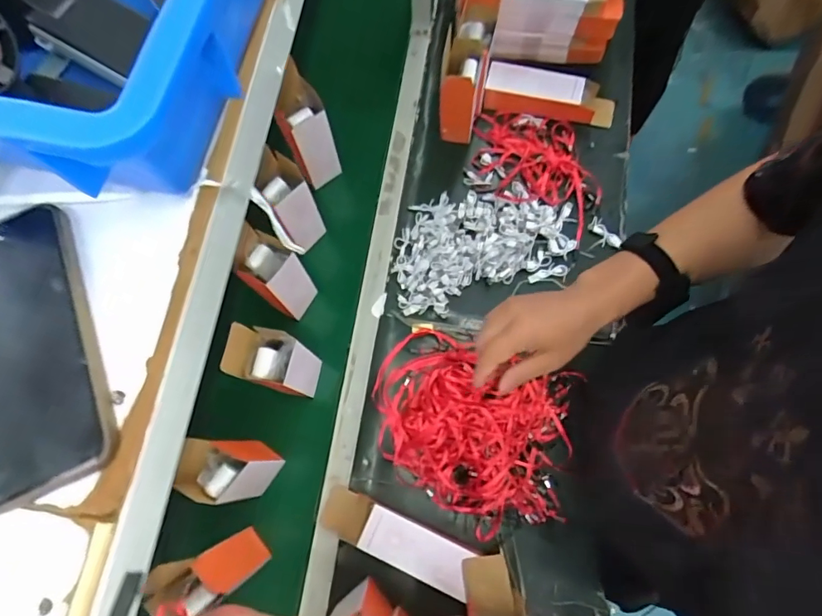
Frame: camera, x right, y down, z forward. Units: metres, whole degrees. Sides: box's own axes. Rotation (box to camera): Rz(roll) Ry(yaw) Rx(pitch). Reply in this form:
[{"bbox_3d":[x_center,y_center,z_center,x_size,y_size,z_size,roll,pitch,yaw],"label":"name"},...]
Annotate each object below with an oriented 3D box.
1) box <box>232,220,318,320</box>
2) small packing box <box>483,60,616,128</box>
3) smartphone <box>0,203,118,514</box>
[{"bbox_3d":[-0.205,-0.046,0.740,0.069,0.179,0.071,30,76,10],"label":"box"},{"bbox_3d":[0.256,-0.390,0.858,0.237,0.074,0.061,10,73,5],"label":"small packing box"},{"bbox_3d":[-0.210,0.020,0.256,0.078,0.007,0.158,-26,74,-6],"label":"smartphone"}]

